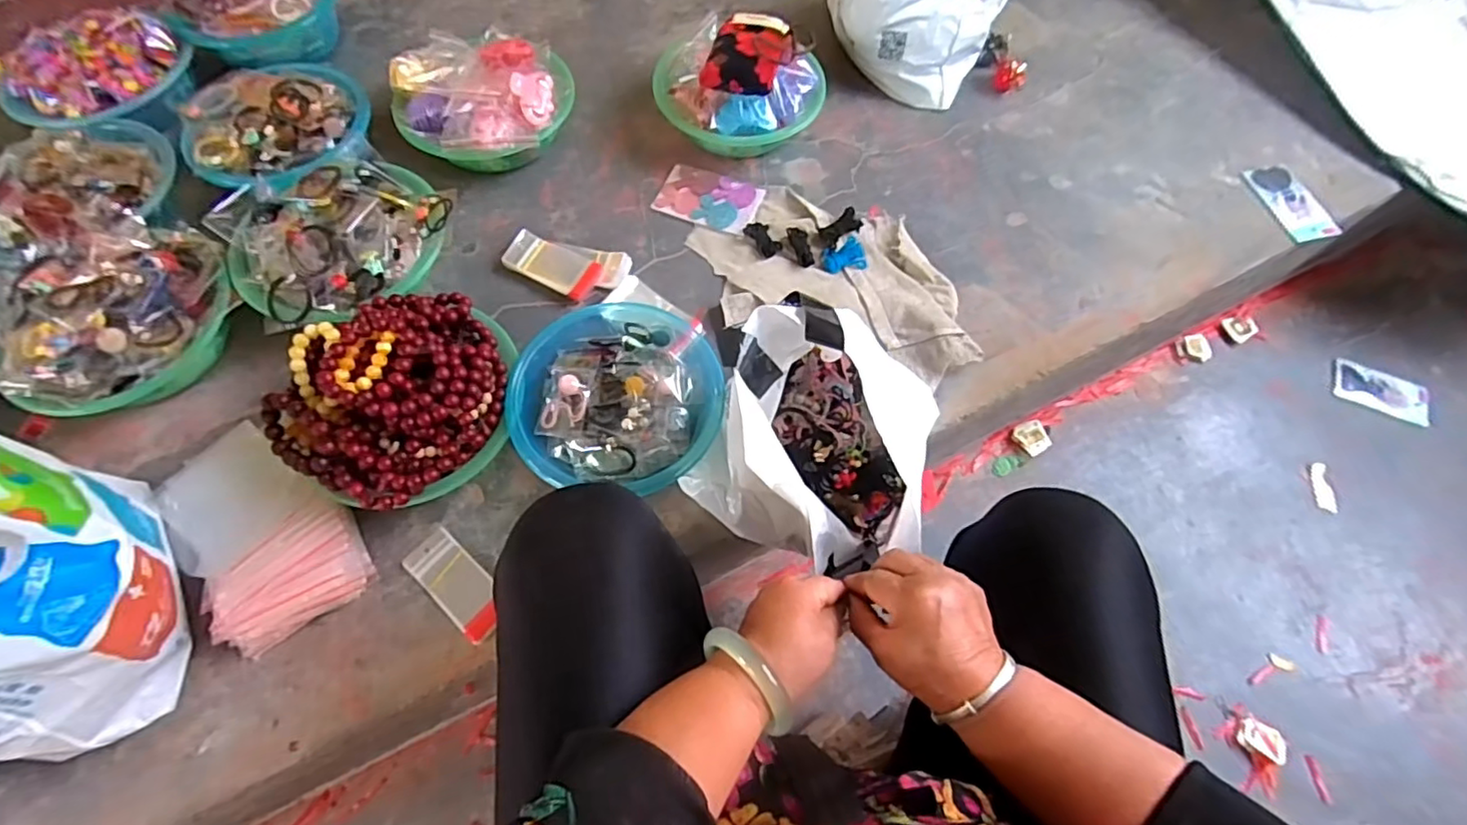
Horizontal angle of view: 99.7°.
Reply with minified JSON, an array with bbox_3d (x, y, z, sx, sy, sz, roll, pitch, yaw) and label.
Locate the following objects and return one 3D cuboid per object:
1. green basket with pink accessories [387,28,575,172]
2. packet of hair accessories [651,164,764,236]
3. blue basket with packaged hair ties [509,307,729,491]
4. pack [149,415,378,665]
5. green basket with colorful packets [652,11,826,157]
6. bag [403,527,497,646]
[{"bbox_3d":[-0.342,-0.434,0.862,0.234,0.102,0.232,-20,66,-10],"label":"green basket with pink accessories"},{"bbox_3d":[-0.034,-0.298,0.859,0.140,0.007,0.094,17,65,7],"label":"packet of hair accessories"},{"bbox_3d":[-0.124,-0.024,0.688,0.217,0.065,0.220,0,64,-1],"label":"blue basket with packaged hair ties"},{"bbox_3d":[-0.475,0.115,0.619,0.146,0.058,0.224,-38,71,-17],"label":"pack"},{"bbox_3d":[0.004,-0.465,0.869,0.237,0.140,0.203,17,65,7],"label":"green basket with colorful packets"},{"bbox_3d":[-0.282,0.177,0.636,0.118,0.005,0.051,42,66,12],"label":"bag"}]

